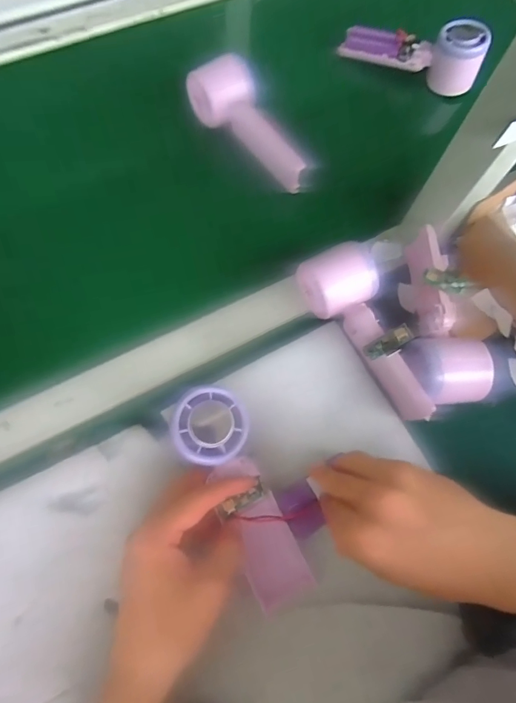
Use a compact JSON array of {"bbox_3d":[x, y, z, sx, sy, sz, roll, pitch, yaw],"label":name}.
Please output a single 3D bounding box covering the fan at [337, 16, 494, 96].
[{"bbox_3d":[0.180,-0.354,0.482,0.156,0.081,0.048,25,75,6],"label":"fan"}]

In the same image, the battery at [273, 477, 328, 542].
[{"bbox_3d":[0.033,0.120,0.314,0.027,0.004,0.038,-25,74,-11],"label":"battery"}]

